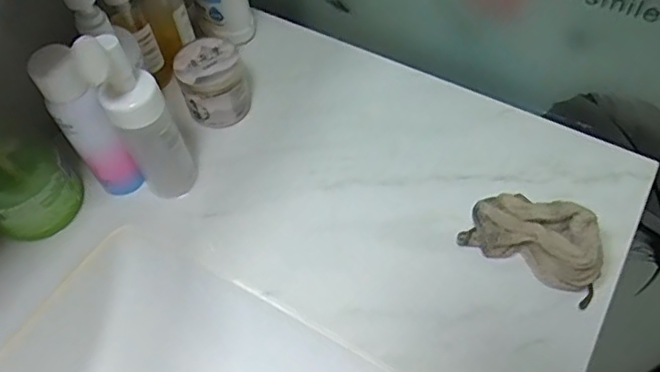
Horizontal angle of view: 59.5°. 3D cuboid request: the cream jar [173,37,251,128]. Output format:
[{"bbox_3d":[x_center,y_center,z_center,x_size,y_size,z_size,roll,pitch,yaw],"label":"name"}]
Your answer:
[{"bbox_3d":[-0.116,-0.105,0.581,0.063,0.072,0.065,-1,58,2],"label":"cream jar"}]

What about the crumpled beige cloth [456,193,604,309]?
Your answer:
[{"bbox_3d":[0.179,0.039,0.490,0.117,0.043,0.072,28,64,19],"label":"crumpled beige cloth"}]

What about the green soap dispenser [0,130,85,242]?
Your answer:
[{"bbox_3d":[-0.273,-0.016,0.487,0.062,0.157,0.084,39,68,24],"label":"green soap dispenser"}]

